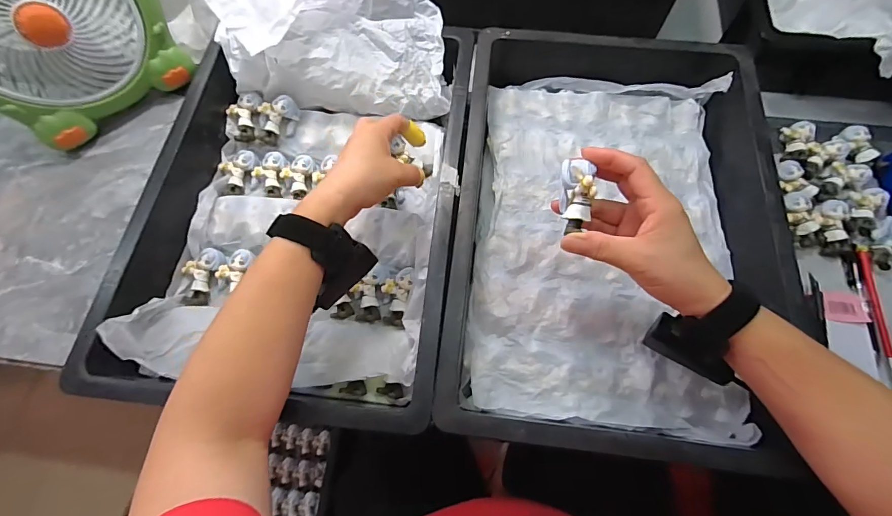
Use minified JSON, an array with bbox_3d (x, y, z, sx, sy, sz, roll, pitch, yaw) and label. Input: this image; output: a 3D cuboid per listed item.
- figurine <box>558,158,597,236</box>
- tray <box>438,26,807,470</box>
[{"bbox_3d":[0.104,-0.050,0.317,0.024,0.018,0.057,1,97,2],"label":"figurine"},{"bbox_3d":[0.168,-0.047,0.424,0.305,0.076,0.458,6,67,4],"label":"tray"}]

